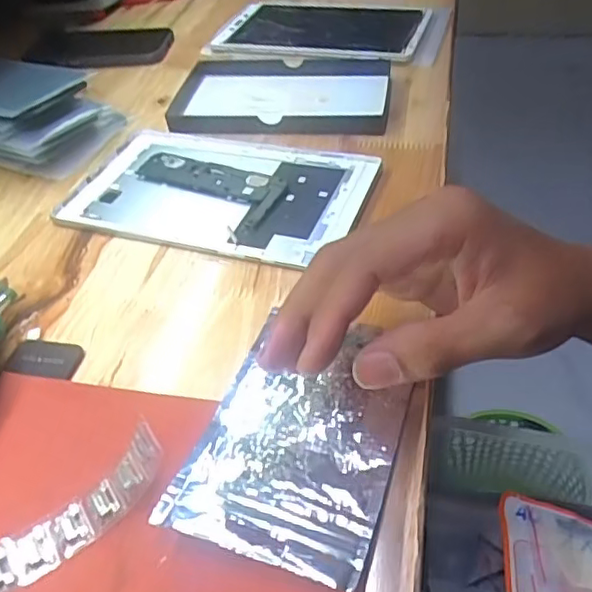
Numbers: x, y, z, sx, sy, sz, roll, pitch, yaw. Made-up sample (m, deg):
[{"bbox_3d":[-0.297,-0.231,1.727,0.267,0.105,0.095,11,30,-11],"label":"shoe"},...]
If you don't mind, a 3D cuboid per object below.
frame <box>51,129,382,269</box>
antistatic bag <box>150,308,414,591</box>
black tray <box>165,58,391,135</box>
[{"bbox_3d":[-0.055,-0.077,0.431,0.207,0.012,0.128,11,47,18],"label":"frame"},{"bbox_3d":[0.003,0.058,0.269,0.083,0.013,0.126,10,47,17],"label":"antistatic bag"},{"bbox_3d":[-0.019,-0.174,0.524,0.192,0.022,0.123,3,45,11],"label":"black tray"}]

